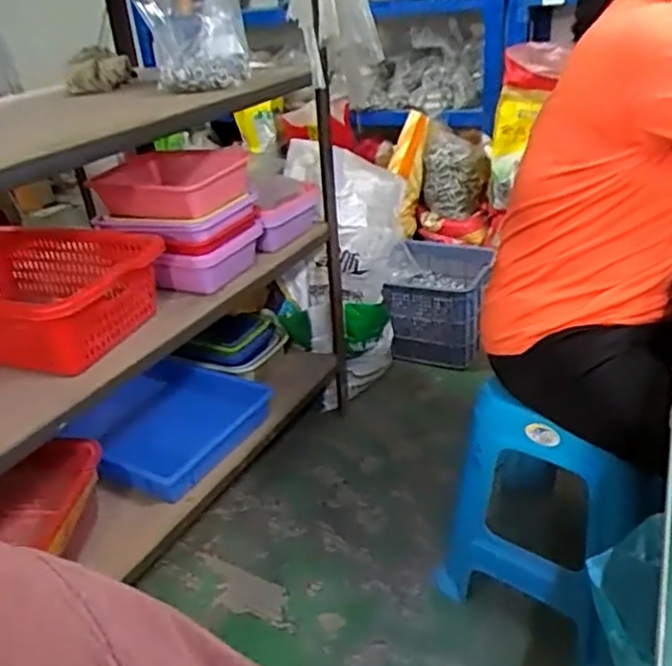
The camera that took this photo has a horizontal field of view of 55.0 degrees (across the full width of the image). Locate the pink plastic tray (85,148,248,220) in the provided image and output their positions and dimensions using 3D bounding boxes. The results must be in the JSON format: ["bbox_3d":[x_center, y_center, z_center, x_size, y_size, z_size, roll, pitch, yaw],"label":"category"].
[{"bbox_3d":[-0.335,-0.305,1.305,0.294,0.080,0.220,9,33,25],"label":"pink plastic tray"}]

